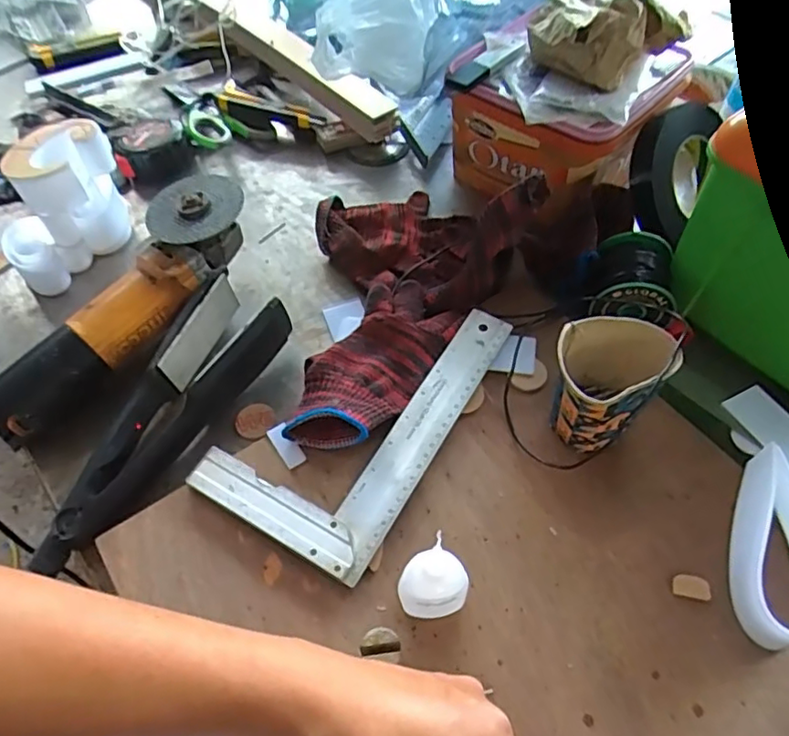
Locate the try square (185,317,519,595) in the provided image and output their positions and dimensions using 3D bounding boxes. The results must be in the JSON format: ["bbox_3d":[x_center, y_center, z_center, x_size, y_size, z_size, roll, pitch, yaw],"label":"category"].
[{"bbox_3d":[-0.026,0.029,0.488,0.145,0.015,0.254,25,62,19],"label":"try square"}]

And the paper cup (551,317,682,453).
[{"bbox_3d":[0.156,0.017,0.442,0.080,0.093,0.070,-1,56,3],"label":"paper cup"}]

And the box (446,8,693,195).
[{"bbox_3d":[0.172,-0.264,0.634,0.187,0.126,0.187,37,65,24],"label":"box"}]

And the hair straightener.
[{"bbox_3d":[-0.189,0.031,0.480,0.077,0.051,0.247,27,61,19],"label":"hair straightener"}]

